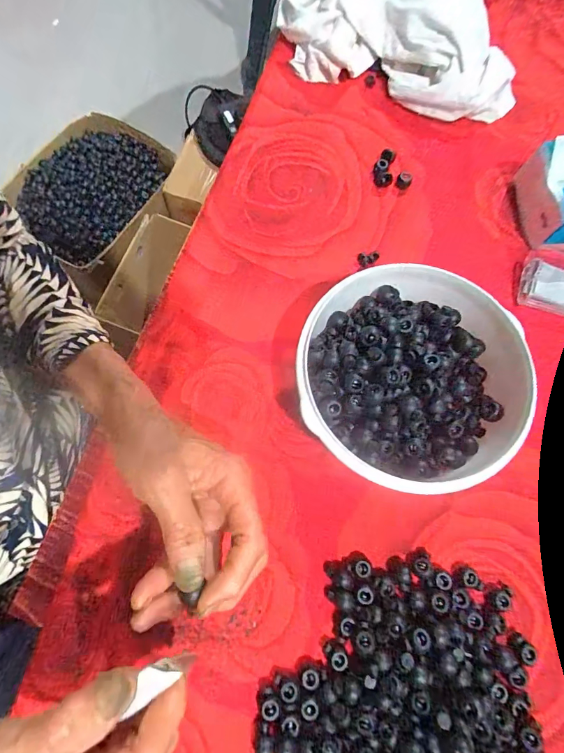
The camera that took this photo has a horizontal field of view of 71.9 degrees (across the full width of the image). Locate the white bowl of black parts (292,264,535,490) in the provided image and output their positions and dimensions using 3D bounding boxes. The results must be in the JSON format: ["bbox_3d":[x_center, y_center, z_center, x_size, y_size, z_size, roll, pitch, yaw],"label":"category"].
[{"bbox_3d":[0.106,0.009,0.301,0.185,0.074,0.155,14,74,1],"label":"white bowl of black parts"}]

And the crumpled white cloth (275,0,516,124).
[{"bbox_3d":[0.124,-0.357,0.415,0.269,0.073,0.088,25,74,6],"label":"crumpled white cloth"}]

